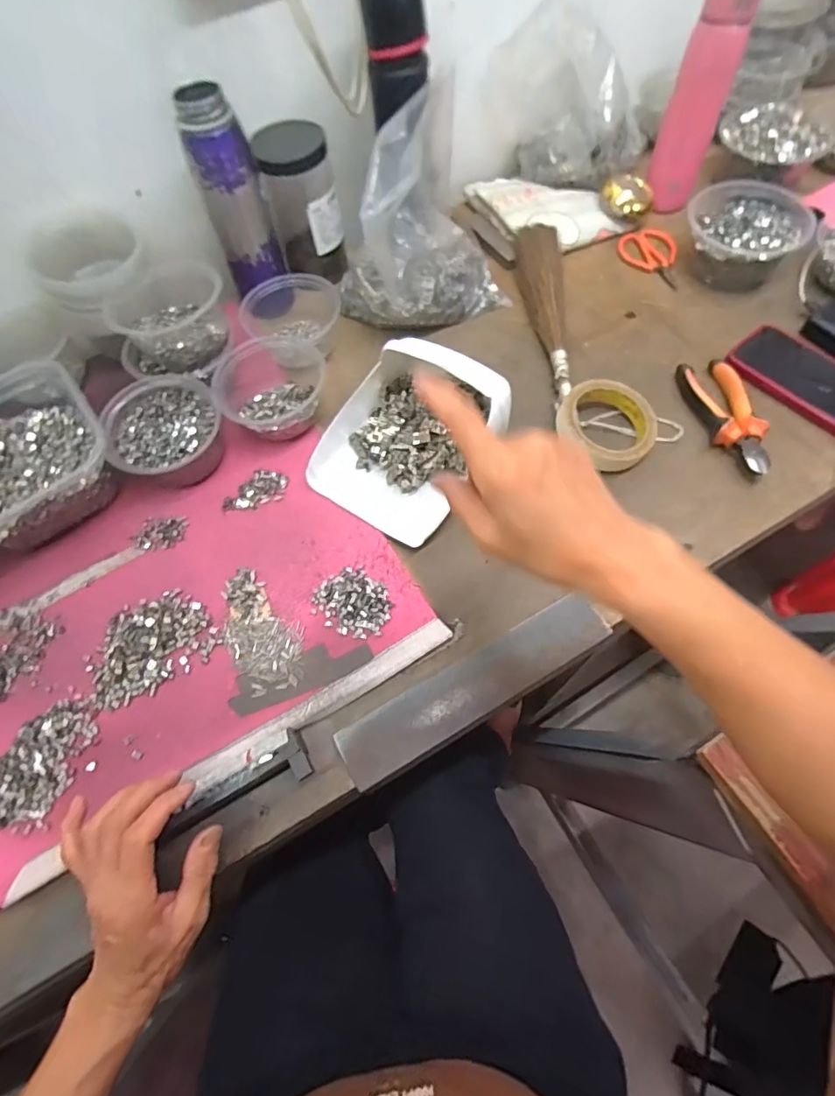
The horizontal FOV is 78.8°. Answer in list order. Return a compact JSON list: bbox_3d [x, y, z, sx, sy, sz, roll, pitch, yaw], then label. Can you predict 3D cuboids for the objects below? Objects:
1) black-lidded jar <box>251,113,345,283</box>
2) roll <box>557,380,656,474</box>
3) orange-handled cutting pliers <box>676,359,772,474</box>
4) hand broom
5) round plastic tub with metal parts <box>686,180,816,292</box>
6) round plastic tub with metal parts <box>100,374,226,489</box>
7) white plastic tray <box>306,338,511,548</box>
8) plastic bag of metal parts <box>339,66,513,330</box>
[{"bbox_3d":[-0.136,-0.413,0.612,0.077,0.141,0.089,-7,64,-1],"label":"black-lidded jar"},{"bbox_3d":[0.194,-0.127,0.521,0.095,0.031,0.096,-2,63,3],"label":"roll"},{"bbox_3d":[0.322,-0.139,0.528,0.051,0.026,0.145,-10,63,-1],"label":"orange-handled cutting pliers"},{"bbox_3d":[0.149,-0.290,0.604,0.052,0.026,0.285,1,63,4],"label":"hand broom"},{"bbox_3d":[0.385,-0.377,0.609,0.113,0.066,0.116,-2,63,3],"label":"round plastic tub with metal parts"},{"bbox_3d":[-0.251,-0.116,0.519,0.109,0.055,0.109,-2,63,3],"label":"round plastic tub with metal parts"},{"bbox_3d":[-0.008,-0.110,0.508,0.148,0.044,0.183,34,97,19],"label":"white plastic tray"},{"bbox_3d":[0.000,-0.364,0.570,0.182,0.179,0.144,-31,67,-12],"label":"plastic bag of metal parts"}]

